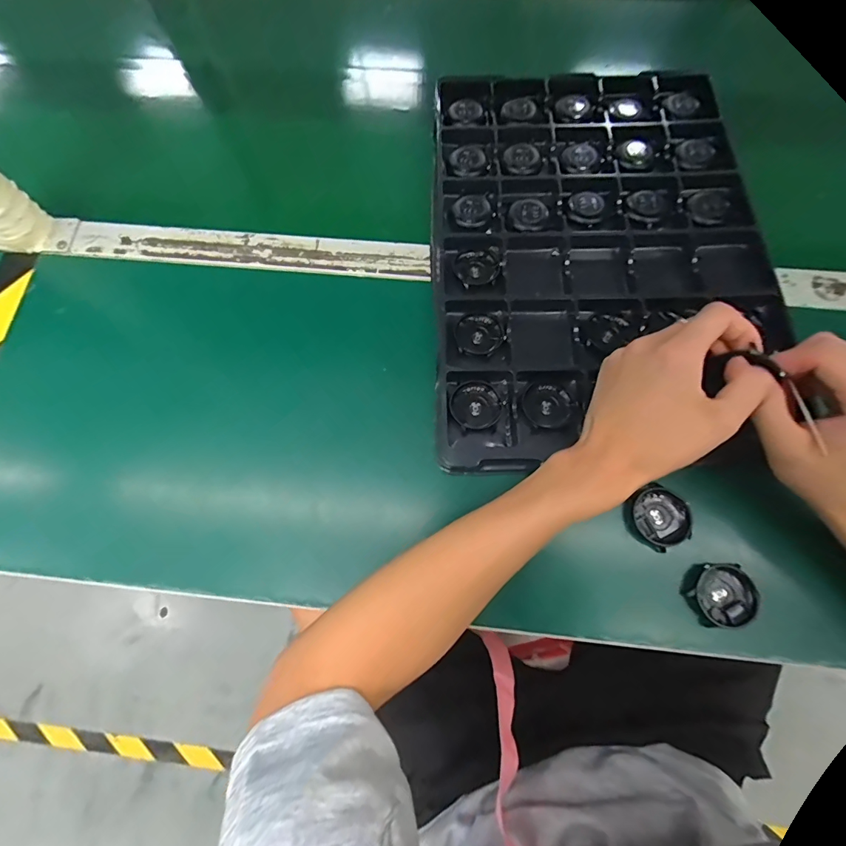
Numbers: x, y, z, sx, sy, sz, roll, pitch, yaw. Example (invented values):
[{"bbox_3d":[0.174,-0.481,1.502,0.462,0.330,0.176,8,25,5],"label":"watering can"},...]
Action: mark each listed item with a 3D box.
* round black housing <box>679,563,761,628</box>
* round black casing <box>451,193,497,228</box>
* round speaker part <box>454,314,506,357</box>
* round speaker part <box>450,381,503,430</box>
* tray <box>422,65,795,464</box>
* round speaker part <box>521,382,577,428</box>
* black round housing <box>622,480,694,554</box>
[{"bbox_3d":[0.223,0.130,0.312,0.043,0.020,0.043,0,73,1],"label":"round black housing"},{"bbox_3d":[0.051,-0.215,0.414,0.044,0.013,0.036,-4,73,0],"label":"round black casing"},{"bbox_3d":[0.051,-0.080,0.375,0.042,0.013,0.041,0,73,1],"label":"round speaker part"},{"bbox_3d":[0.045,-0.015,0.355,0.041,0.011,0.043,0,73,1],"label":"round speaker part"},{"bbox_3d":[0.157,-0.183,0.400,0.322,0.040,0.427,-7,75,0],"label":"tray"},{"bbox_3d":[0.106,-0.016,0.351,0.041,0.016,0.039,0,73,1],"label":"round speaker part"},{"bbox_3d":[0.188,0.075,0.328,0.047,0.015,0.044,0,73,1],"label":"black round housing"}]

